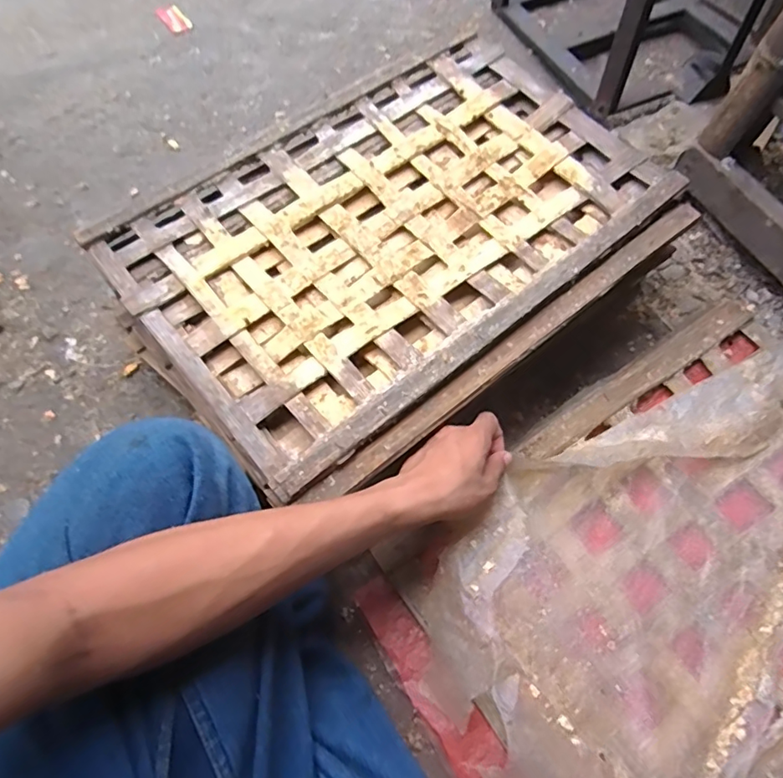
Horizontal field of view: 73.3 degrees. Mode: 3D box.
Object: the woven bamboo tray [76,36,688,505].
[{"bbox_3d":[0.004,-0.178,0.560,0.530,0.033,0.341,-37,69,-17],"label":"woven bamboo tray"}]

